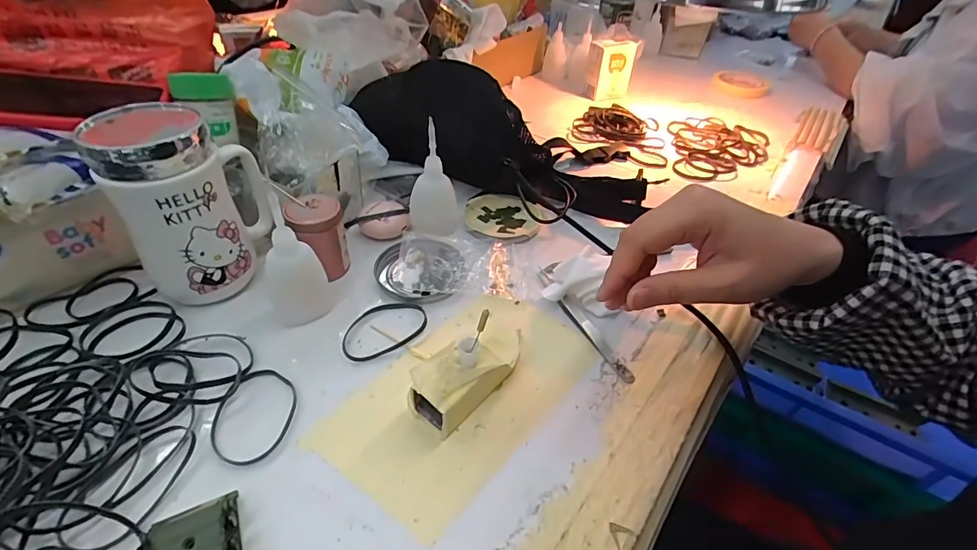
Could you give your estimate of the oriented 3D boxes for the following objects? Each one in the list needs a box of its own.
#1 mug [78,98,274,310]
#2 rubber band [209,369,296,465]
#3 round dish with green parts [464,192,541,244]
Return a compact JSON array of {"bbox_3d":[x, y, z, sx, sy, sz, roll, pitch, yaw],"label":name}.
[{"bbox_3d":[-0.219,-0.049,0.348,0.096,0.138,0.066,-17,47,-24],"label":"mug"},{"bbox_3d":[-0.153,0.090,0.300,0.047,0.006,0.066,7,42,1],"label":"rubber band"},{"bbox_3d":[0.008,-0.059,0.481,0.073,0.013,0.082,-21,49,-28],"label":"round dish with green parts"}]

